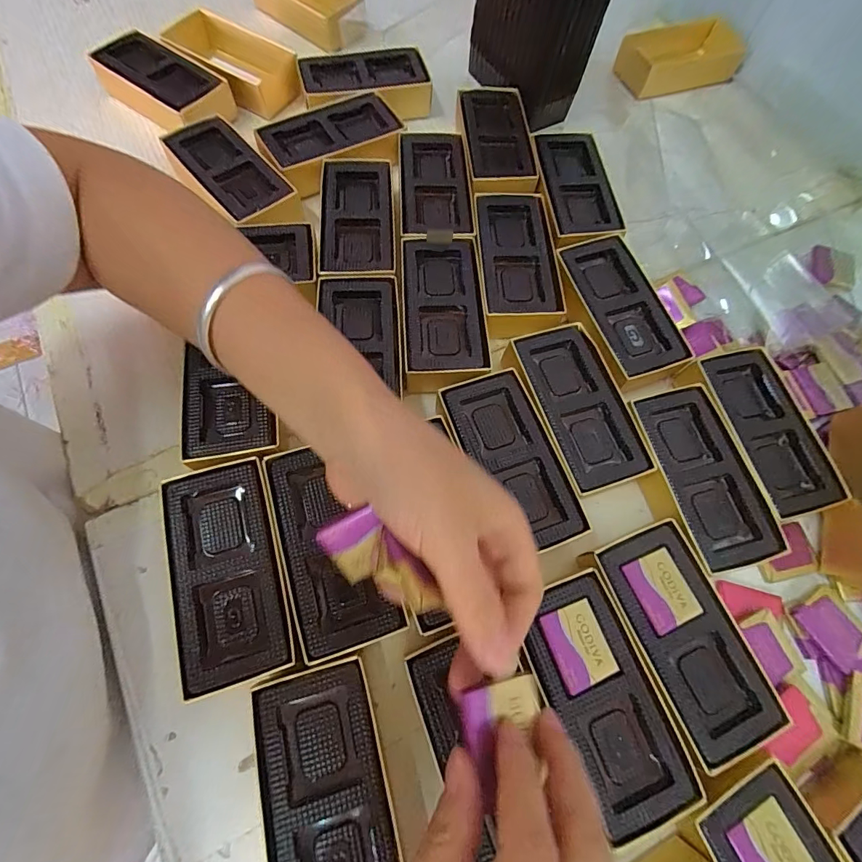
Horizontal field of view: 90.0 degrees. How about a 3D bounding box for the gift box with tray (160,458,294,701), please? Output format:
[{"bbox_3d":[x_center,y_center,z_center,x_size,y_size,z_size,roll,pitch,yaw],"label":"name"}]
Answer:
[{"bbox_3d":[-0.112,0.079,0.243,0.053,0.030,0.112,-14,70,-10],"label":"gift box with tray"}]

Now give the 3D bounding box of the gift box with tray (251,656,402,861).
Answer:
[{"bbox_3d":[-0.048,0.177,0.209,0.053,0.032,0.112,-12,70,-9],"label":"gift box with tray"}]

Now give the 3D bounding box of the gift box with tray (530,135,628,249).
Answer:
[{"bbox_3d":[0.118,-0.194,0.363,0.059,0.034,0.121,-4,69,-6],"label":"gift box with tray"}]

